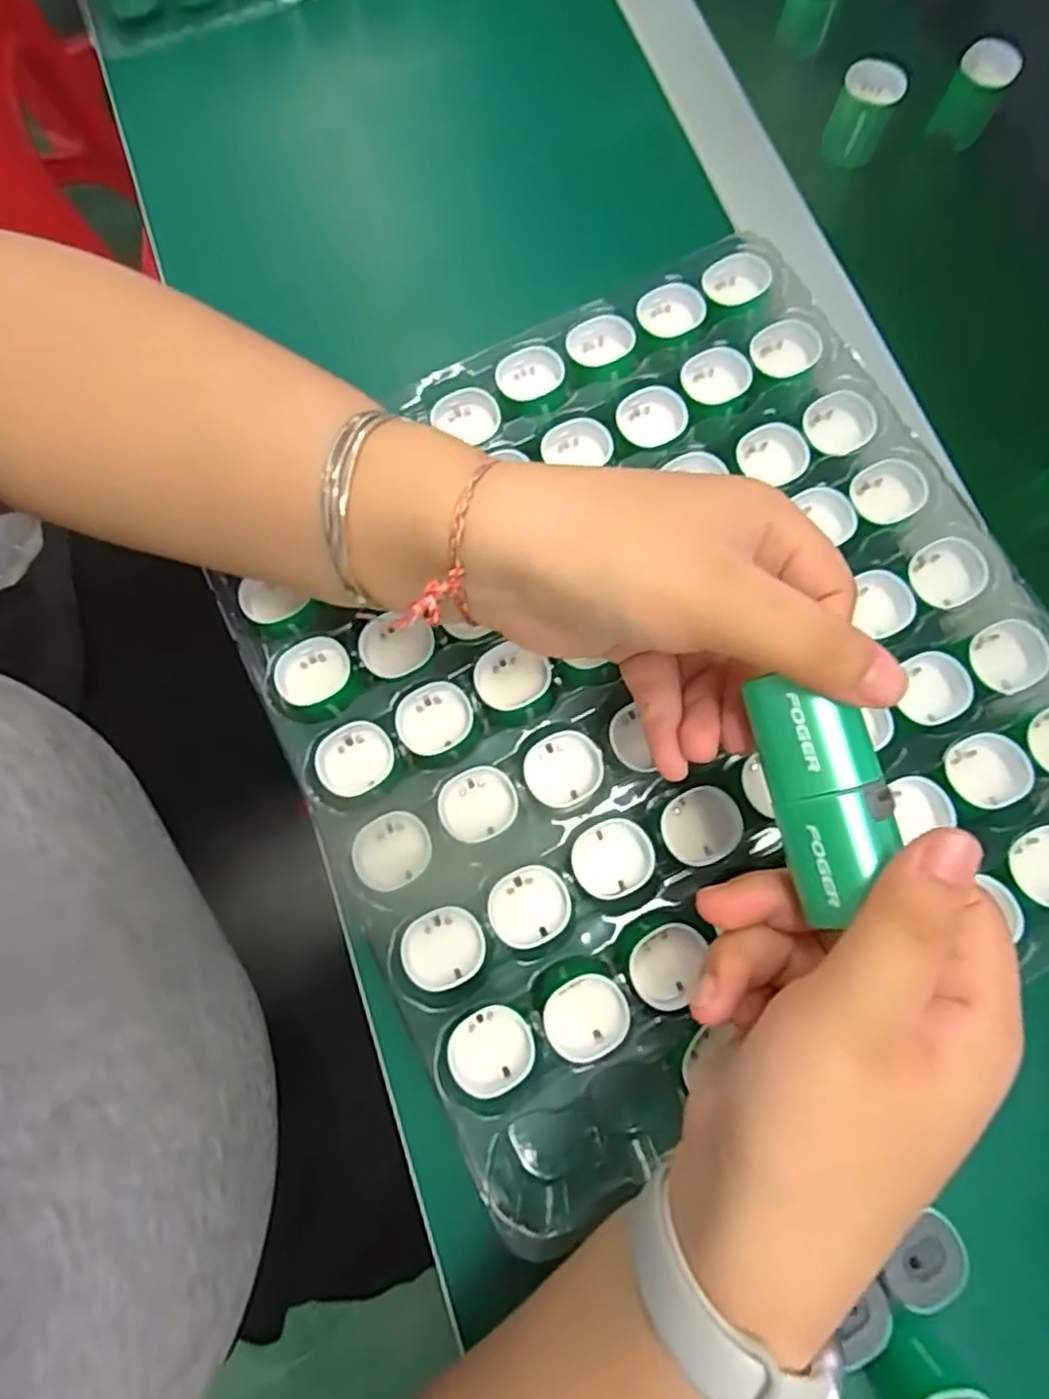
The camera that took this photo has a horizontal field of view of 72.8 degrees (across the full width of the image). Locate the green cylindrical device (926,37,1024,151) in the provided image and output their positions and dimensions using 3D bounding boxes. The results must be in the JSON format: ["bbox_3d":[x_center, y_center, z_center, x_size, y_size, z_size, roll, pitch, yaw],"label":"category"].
[{"bbox_3d":[0.240,-0.322,0.381,0.028,0.036,0.030,0,78,1],"label":"green cylindrical device"}]

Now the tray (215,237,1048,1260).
[{"bbox_3d":[0.054,-0.011,0.293,0.295,0.028,0.314,-28,79,-5],"label":"tray"}]

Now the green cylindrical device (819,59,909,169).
[{"bbox_3d":[0.180,-0.314,0.381,0.030,0.041,0.026,25,80,6],"label":"green cylindrical device"}]

